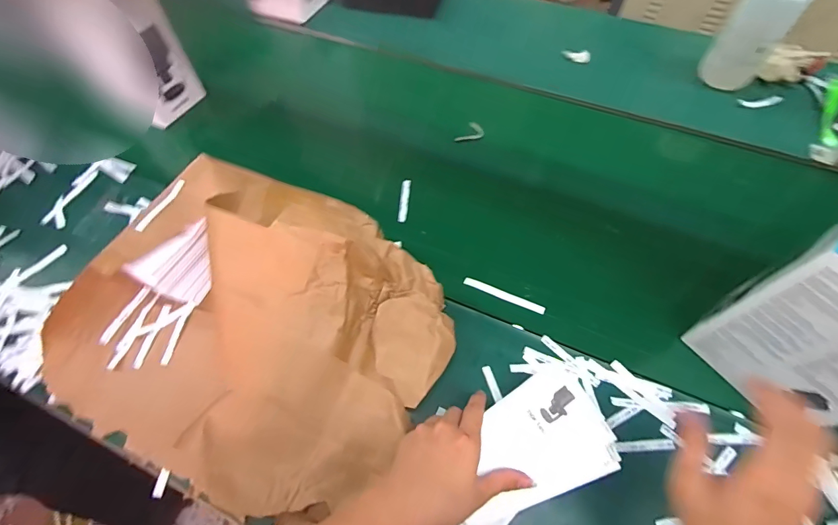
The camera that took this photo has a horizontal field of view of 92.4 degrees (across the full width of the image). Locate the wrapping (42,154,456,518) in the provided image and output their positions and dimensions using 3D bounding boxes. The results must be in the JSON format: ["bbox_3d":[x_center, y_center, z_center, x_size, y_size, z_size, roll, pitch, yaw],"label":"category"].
[{"bbox_3d":[-0.202,0.072,0.487,0.474,0.151,0.358,22,63,14],"label":"wrapping"}]

